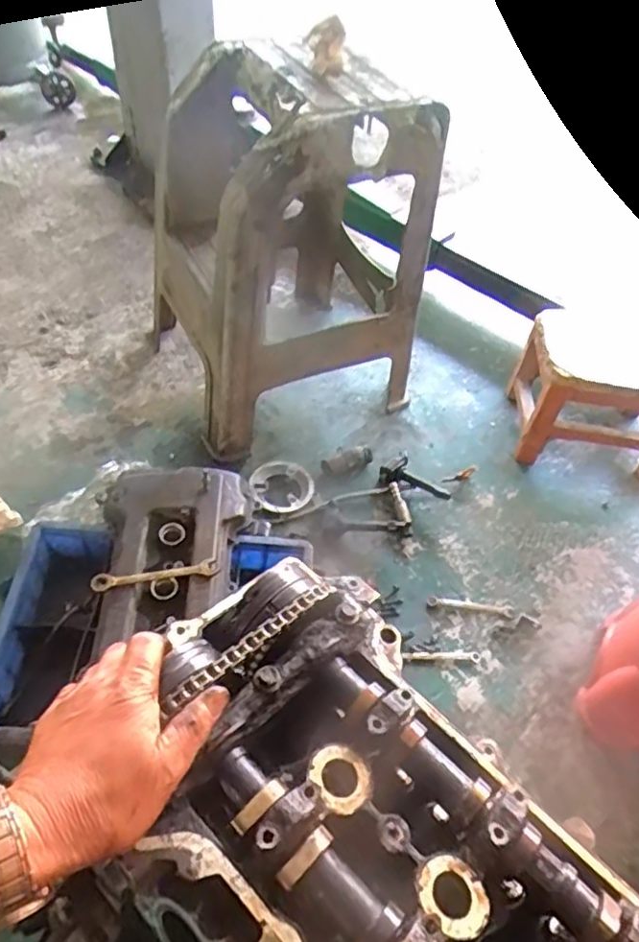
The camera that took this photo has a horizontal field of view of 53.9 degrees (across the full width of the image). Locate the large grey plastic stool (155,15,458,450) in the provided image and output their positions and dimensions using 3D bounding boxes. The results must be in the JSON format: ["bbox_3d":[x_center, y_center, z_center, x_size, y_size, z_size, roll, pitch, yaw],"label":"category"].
[{"bbox_3d":[-0.076,-0.418,1.192,0.430,0.596,0.417,-19,56,-19],"label":"large grey plastic stool"}]

